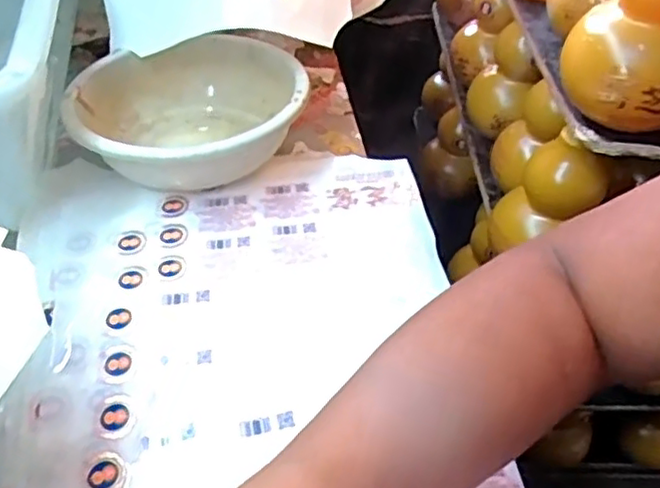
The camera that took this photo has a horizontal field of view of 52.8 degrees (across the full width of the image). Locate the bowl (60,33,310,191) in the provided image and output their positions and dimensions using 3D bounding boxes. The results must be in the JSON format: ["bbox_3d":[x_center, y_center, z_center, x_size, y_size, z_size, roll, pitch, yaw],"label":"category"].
[{"bbox_3d":[-0.116,-0.106,0.568,0.185,0.074,0.182,2,45,-2],"label":"bowl"}]

